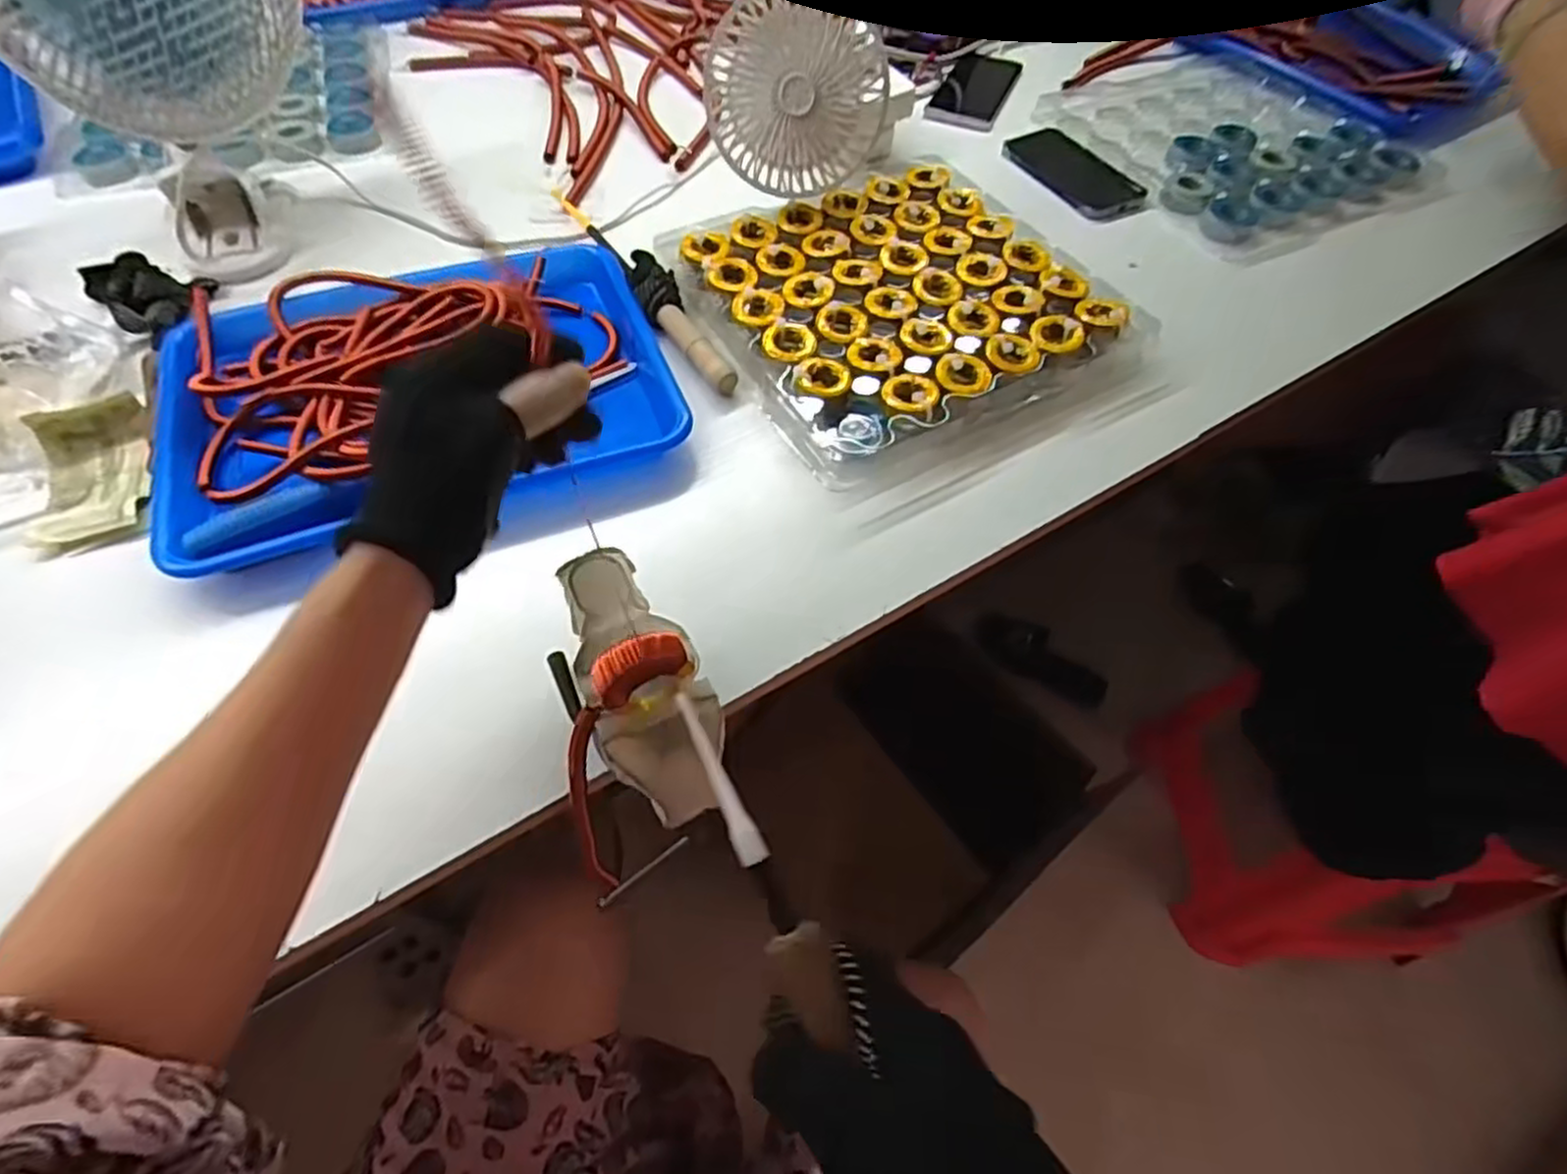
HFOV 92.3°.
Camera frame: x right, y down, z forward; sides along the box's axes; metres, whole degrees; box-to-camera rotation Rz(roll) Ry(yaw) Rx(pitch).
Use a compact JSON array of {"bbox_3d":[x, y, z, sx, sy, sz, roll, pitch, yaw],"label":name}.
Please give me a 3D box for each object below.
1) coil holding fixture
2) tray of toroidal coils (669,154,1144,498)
[{"bbox_3d":[-0.074,0.033,0.349,0.060,0.073,0.144,-20,48,-15],"label":"coil holding fixture"},{"bbox_3d":[0.090,-0.230,0.599,0.289,0.038,0.293,-24,61,-17],"label":"tray of toroidal coils"}]

